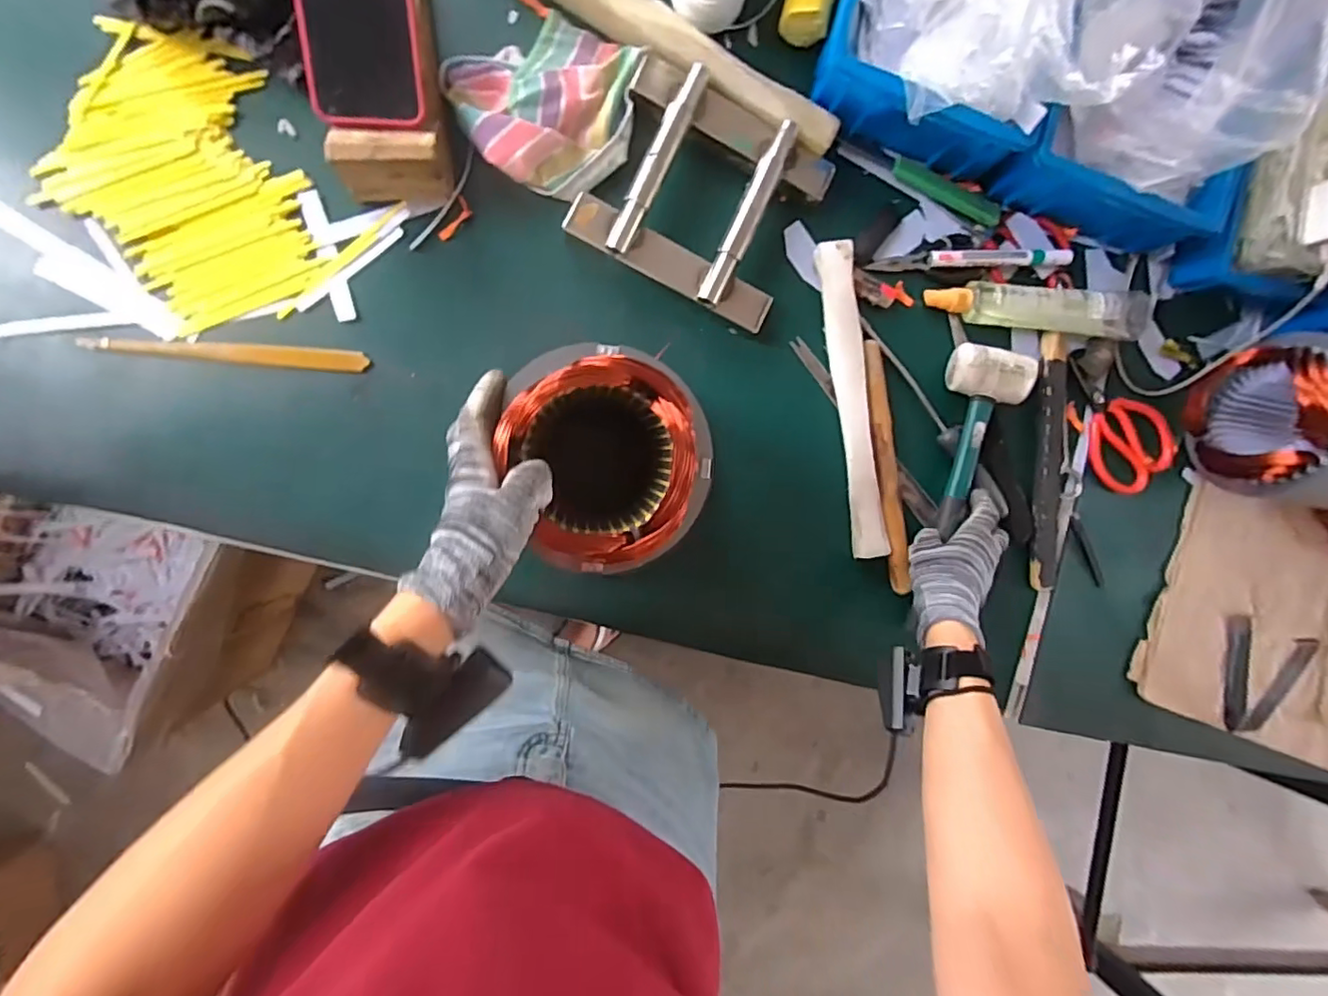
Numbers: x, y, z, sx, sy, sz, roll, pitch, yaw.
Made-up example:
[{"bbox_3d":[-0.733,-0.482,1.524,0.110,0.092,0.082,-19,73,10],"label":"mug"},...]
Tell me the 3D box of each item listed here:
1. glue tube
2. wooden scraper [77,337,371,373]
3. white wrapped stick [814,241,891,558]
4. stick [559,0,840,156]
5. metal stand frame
[{"bbox_3d":[0.382,-0.189,0.588,0.238,0.039,0.049,1,92,-10],"label":"glue tube"},{"bbox_3d":[-0.362,-0.121,0.491,0.208,0.011,0.019,2,91,-10],"label":"wooden scraper"},{"bbox_3d":[0.183,-0.091,0.570,0.033,0.028,0.298,-9,93,-10],"label":"white wrapped stick"},{"bbox_3d":[0.004,-0.404,0.523,0.333,0.037,0.032,28,87,-10],"label":"stick"},{"bbox_3d":[0.034,-0.271,0.533,0.197,0.040,0.182,25,87,-10],"label":"metal stand frame"}]

